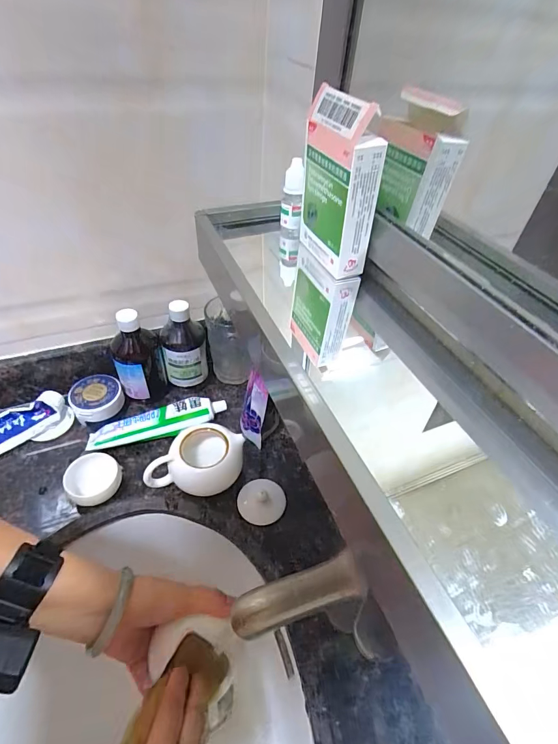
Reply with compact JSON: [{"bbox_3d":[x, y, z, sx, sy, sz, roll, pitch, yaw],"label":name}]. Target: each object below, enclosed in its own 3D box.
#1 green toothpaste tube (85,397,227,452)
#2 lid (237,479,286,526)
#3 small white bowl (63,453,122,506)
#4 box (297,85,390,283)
[{"bbox_3d":[-0.164,0.071,0.520,0.182,0.028,0.035,-16,49,-19],"label":"green toothpaste tube"},{"bbox_3d":[-0.021,0.154,0.461,0.057,0.019,0.057,1,46,-4],"label":"lid"},{"bbox_3d":[-0.219,0.131,0.454,0.058,0.035,0.055,3,46,-3],"label":"small white bowl"},{"bbox_3d":[0.041,-0.130,0.267,0.025,0.105,0.066,-15,48,-21],"label":"box"}]

